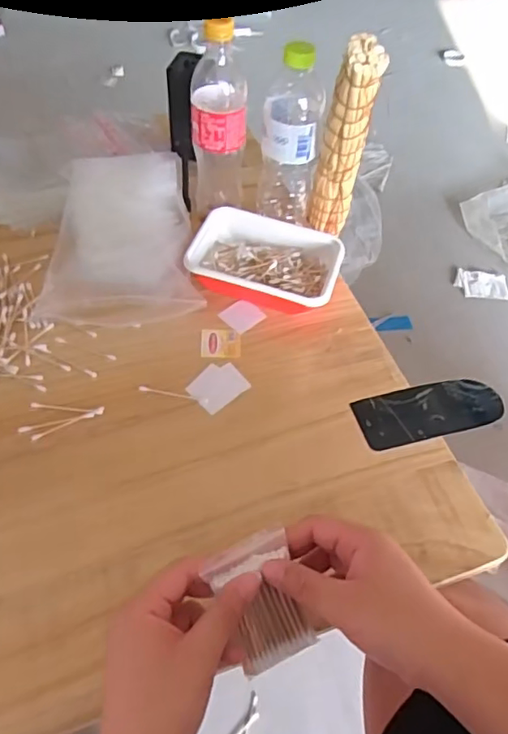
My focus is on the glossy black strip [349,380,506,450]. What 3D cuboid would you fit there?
[{"bbox_3d":[0.181,0.044,0.588,0.157,0.006,0.059,-11,55,-12],"label":"glossy black strip"}]

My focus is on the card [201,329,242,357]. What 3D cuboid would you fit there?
[{"bbox_3d":[-0.036,-0.026,0.626,0.042,0.004,0.036,2,59,-7],"label":"card"}]

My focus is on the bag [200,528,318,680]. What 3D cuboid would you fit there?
[{"bbox_3d":[0.006,0.163,0.400,0.056,0.009,0.084,-20,86,-20],"label":"bag"}]

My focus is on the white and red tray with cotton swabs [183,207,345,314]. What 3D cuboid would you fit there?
[{"bbox_3d":[0.014,-0.120,0.671,0.167,0.045,0.115,15,54,8],"label":"white and red tray with cotton swabs"}]

